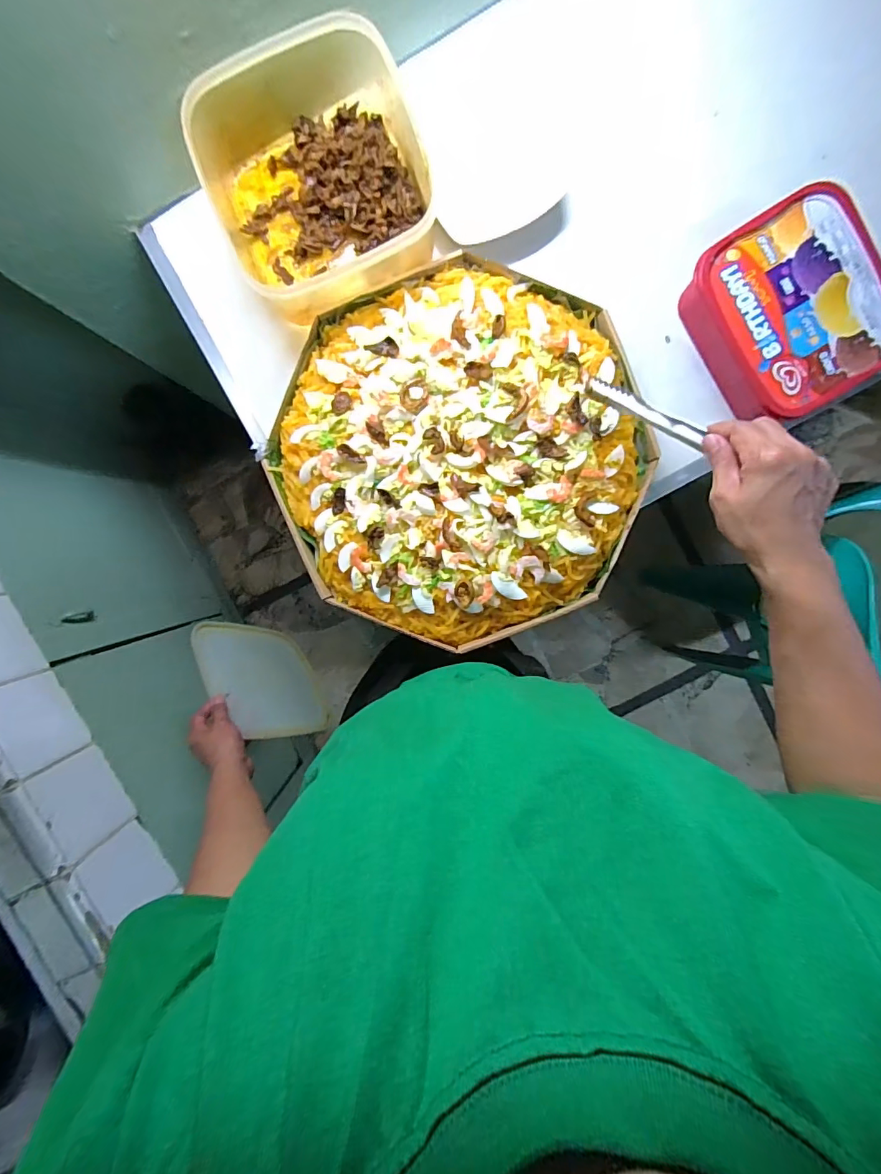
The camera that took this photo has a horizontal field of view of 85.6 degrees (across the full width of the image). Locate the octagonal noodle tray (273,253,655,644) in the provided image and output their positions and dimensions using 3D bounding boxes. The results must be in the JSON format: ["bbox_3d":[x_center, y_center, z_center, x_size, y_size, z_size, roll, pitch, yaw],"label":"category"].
[{"bbox_3d":[0.022,-0.140,0.529,0.398,0.040,0.397,-23,94,3],"label":"octagonal noodle tray"}]

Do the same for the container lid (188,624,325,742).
[{"bbox_3d":[-0.271,0.139,0.733,0.021,0.174,0.195,-37,67,28],"label":"container lid"}]

